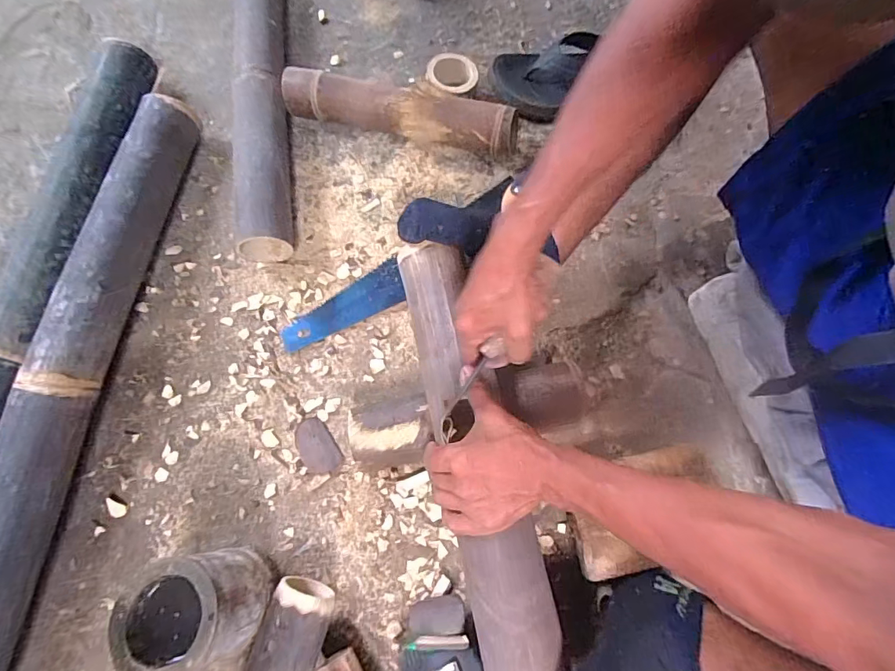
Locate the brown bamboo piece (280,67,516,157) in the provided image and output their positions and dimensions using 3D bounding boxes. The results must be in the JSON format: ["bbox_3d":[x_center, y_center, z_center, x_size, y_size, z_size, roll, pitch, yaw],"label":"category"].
[{"bbox_3d":[-0.073,-0.334,0.698,0.351,0.077,0.068,15,73,4],"label":"brown bamboo piece"}]

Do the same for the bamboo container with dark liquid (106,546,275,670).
[{"bbox_3d":[-0.240,0.266,0.465,0.094,0.148,0.091,-6,71,-3],"label":"bamboo container with dark liquid"}]

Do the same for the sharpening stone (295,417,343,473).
[{"bbox_3d":[-0.164,0.139,0.578,0.043,0.016,0.071,-34,76,-11],"label":"sharpening stone"}]

